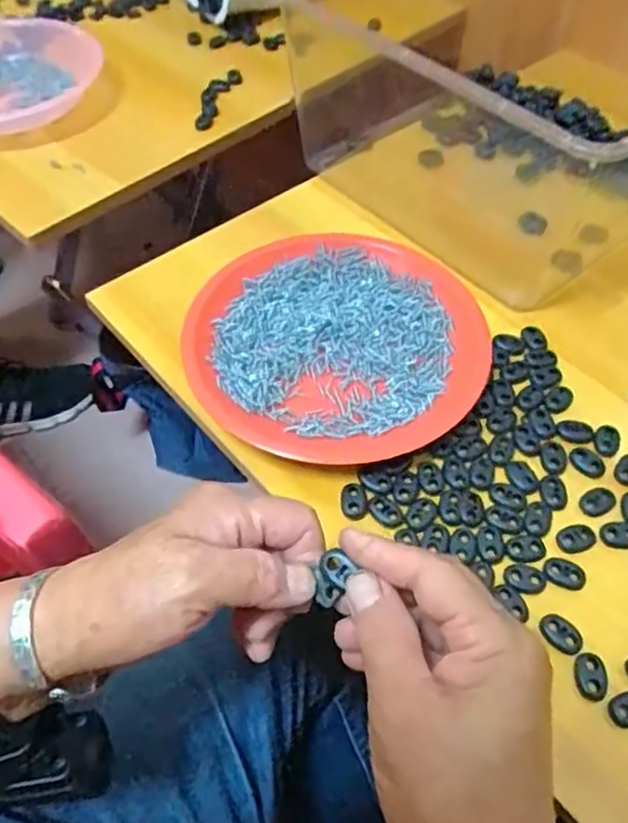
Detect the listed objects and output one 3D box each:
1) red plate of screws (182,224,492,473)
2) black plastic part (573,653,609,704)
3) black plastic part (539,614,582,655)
[{"bbox_3d":[0.017,-0.047,0.429,0.187,0.030,0.189,0,54,0],"label":"red plate of screws"},{"bbox_3d":[0.136,0.130,0.313,0.015,0.004,0.022,5,54,3],"label":"black plastic part"},{"bbox_3d":[0.127,0.113,0.325,0.016,0.004,0.021,-31,60,-21],"label":"black plastic part"}]

